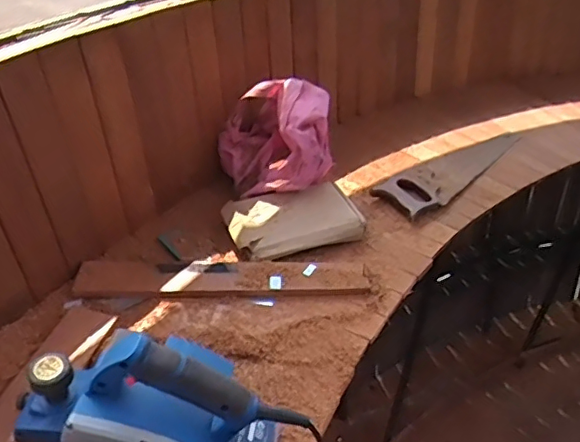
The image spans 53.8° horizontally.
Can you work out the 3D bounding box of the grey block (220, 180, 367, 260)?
[{"bbox_3d":[0.006,-0.004,0.941,0.209,0.032,0.138,-10,39,-19],"label":"grey block"}]

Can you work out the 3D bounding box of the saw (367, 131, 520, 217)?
[{"bbox_3d":[0.349,-0.124,1.178,0.108,0.034,0.503,30,43,30],"label":"saw"}]

